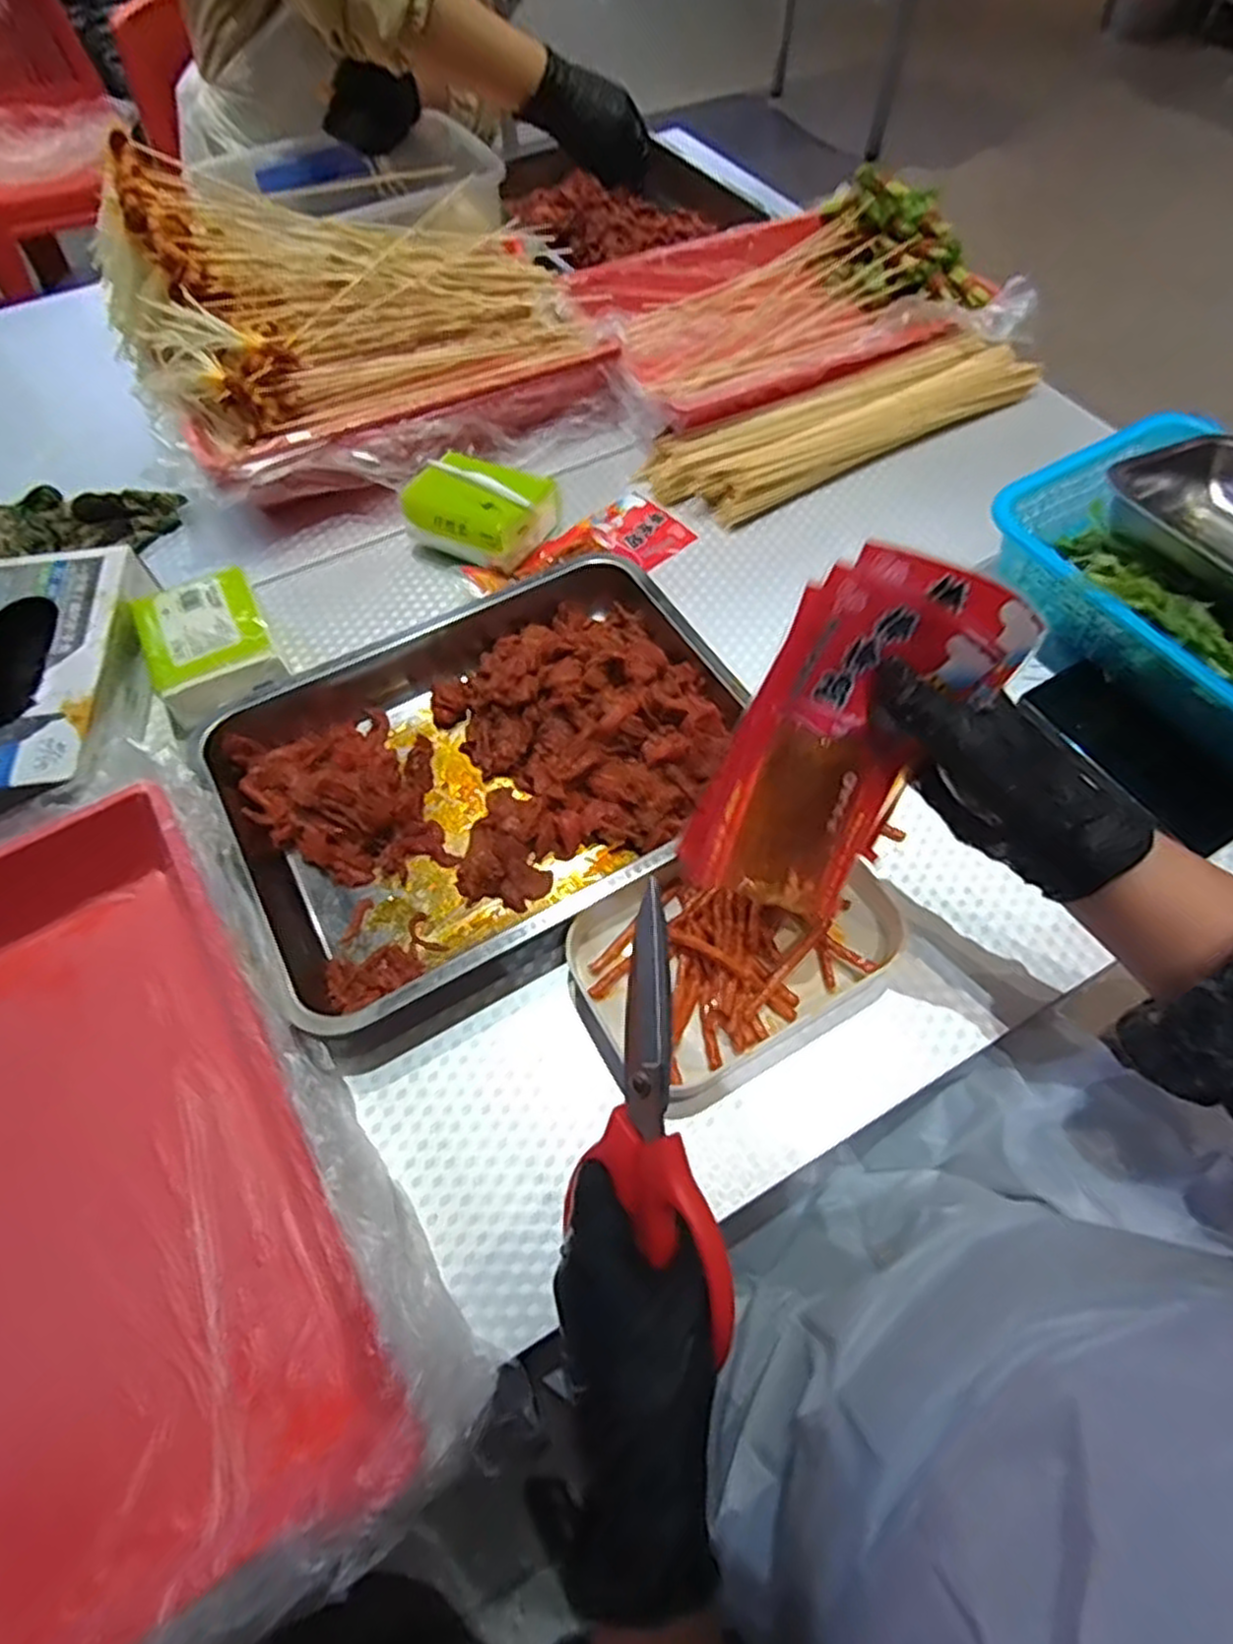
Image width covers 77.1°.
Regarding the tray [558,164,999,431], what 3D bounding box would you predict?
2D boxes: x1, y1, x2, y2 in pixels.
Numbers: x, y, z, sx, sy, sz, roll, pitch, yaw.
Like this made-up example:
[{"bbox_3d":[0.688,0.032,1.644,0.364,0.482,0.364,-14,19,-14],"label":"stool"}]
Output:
[{"bbox_3d":[0.157,-0.518,0.778,0.368,0.078,0.262,-26,63,-13],"label":"tray"}]

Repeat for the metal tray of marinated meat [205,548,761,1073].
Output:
[{"bbox_3d":[-0.087,-0.042,0.539,0.343,0.052,0.278,-30,64,-14],"label":"metal tray of marinated meat"}]

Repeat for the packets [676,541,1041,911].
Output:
[{"bbox_3d":[0.104,-0.036,0.366,0.090,0.178,0.036,19,29,-10],"label":"packets"}]

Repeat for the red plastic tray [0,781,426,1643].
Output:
[{"bbox_3d":[-0.283,0.183,0.381,0.259,0.058,0.376,-31,64,-15],"label":"red plastic tray"}]

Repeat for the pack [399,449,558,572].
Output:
[{"bbox_3d":[-0.115,-0.264,0.657,0.107,0.060,0.096,23,64,14],"label":"pack"}]

